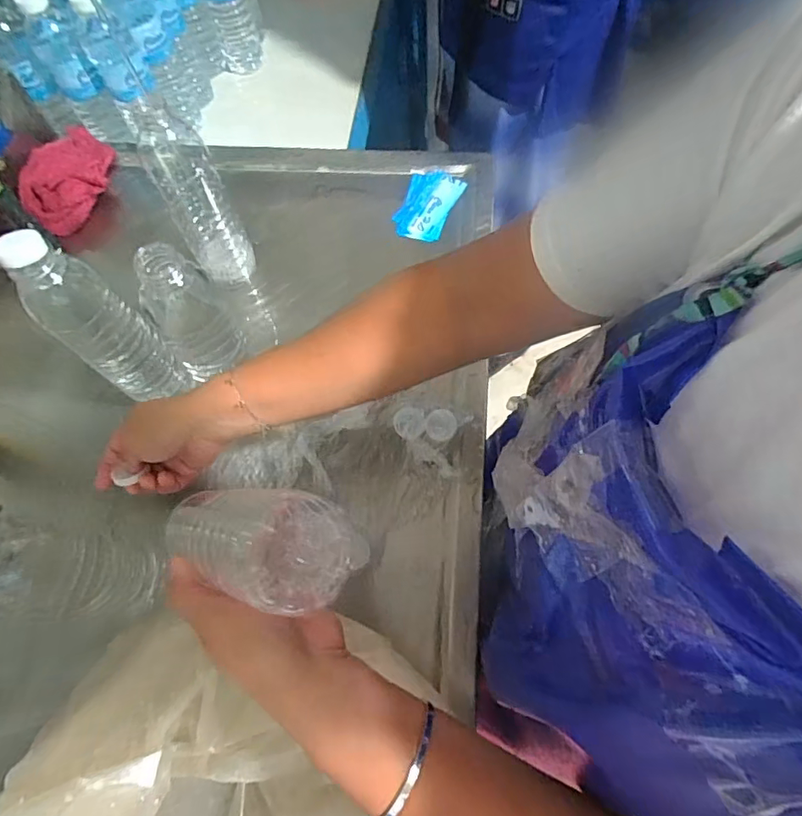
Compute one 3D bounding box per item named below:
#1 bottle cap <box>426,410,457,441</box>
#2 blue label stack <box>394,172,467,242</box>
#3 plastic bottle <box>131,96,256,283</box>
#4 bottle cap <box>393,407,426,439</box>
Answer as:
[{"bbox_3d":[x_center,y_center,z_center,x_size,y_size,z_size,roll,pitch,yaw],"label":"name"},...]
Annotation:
[{"bbox_3d":[0.040,0.016,0.489,0.029,0.005,0.031,-1,66,3],"label":"bottle cap"},{"bbox_3d":[0.032,-0.251,0.609,0.065,0.008,0.102,24,70,13],"label":"blue label stack"},{"bbox_3d":[-0.202,-0.203,0.497,0.058,0.200,0.051,-28,68,-9],"label":"plastic bottle"},{"bbox_3d":[0.009,0.015,0.492,0.030,0.007,0.030,-1,66,3],"label":"bottle cap"}]

